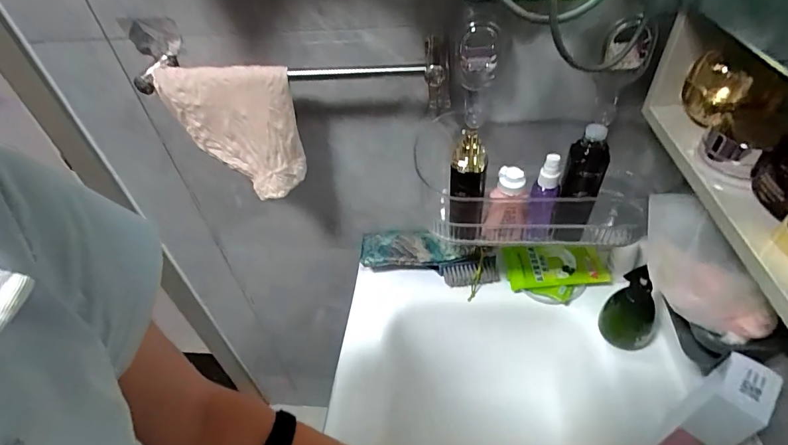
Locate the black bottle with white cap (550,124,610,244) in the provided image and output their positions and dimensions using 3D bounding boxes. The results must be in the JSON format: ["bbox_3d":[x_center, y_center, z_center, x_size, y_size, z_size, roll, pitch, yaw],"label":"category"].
[{"bbox_3d":[0.215,-0.036,0.476,0.041,0.150,0.034,18,48,24],"label":"black bottle with white cap"}]

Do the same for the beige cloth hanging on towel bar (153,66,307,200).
[{"bbox_3d":[-0.208,-0.122,0.546,0.162,0.163,0.053,11,45,17],"label":"beige cloth hanging on towel bar"}]

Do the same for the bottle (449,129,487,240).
[{"bbox_3d":[0.088,-0.036,0.492,0.040,0.151,0.034,1,43,7],"label":"bottle"}]

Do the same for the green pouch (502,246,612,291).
[{"bbox_3d":[0.265,0.074,0.674,0.156,0.028,0.077,-10,60,4],"label":"green pouch"}]

